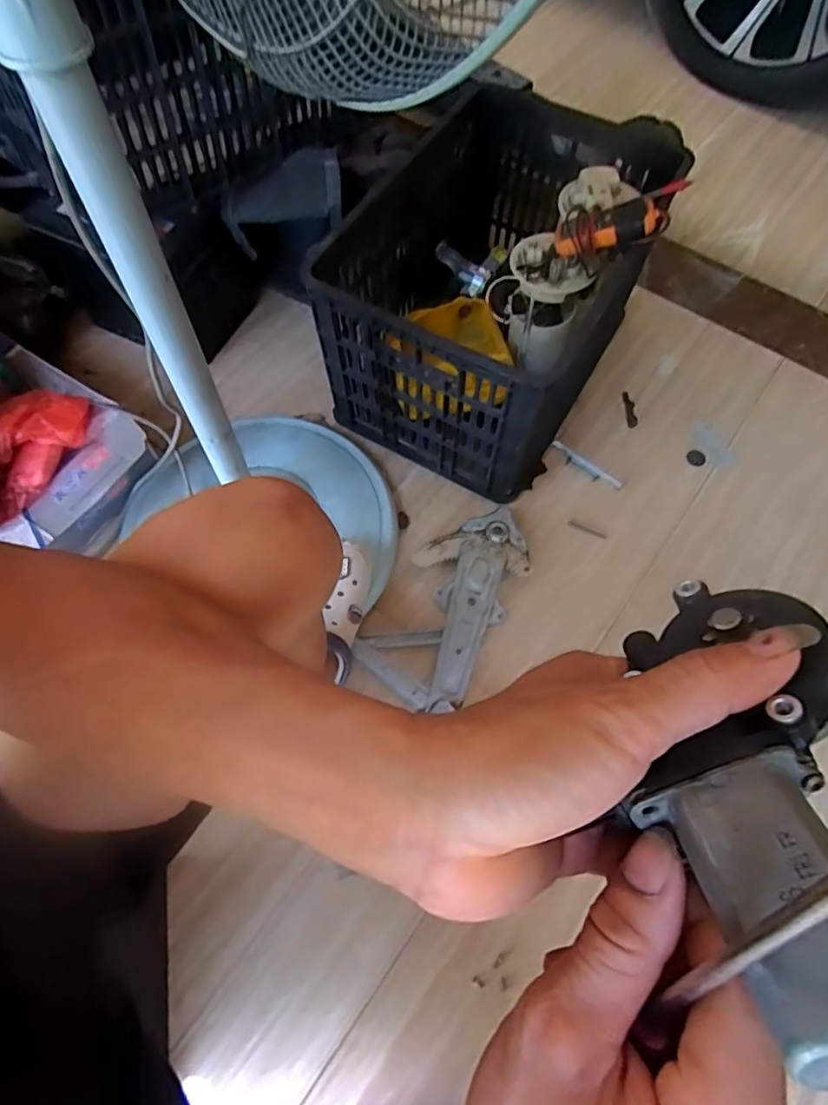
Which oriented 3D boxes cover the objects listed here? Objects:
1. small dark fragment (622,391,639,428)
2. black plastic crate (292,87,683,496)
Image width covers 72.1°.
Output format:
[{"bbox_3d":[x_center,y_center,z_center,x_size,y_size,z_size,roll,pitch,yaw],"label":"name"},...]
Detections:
[{"bbox_3d":[0.359,-0.237,0.943,0.016,0.006,0.071,0,65,1],"label":"small dark fragment"},{"bbox_3d":[0.131,-0.399,0.874,0.366,0.289,0.519,23,68,12],"label":"black plastic crate"}]

